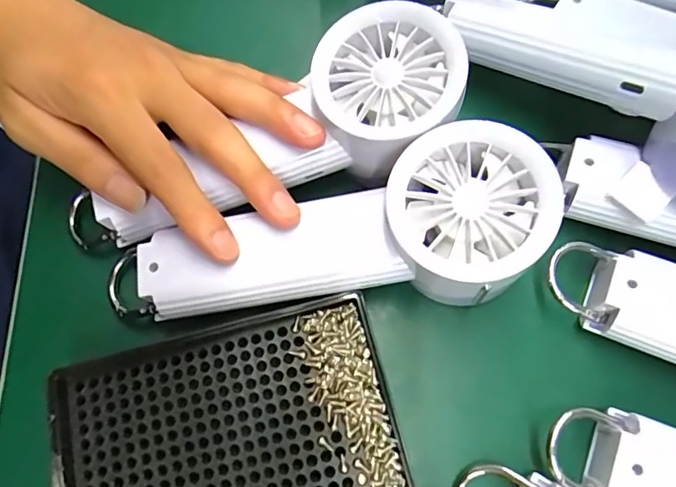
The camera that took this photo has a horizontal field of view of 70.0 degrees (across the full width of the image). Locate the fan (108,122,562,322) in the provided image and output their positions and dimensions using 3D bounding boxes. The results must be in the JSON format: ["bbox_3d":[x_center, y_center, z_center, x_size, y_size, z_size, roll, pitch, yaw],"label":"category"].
[{"bbox_3d":[-0.005,0.003,0.209,0.181,0.037,0.059,-13,73,11],"label":"fan"}]

